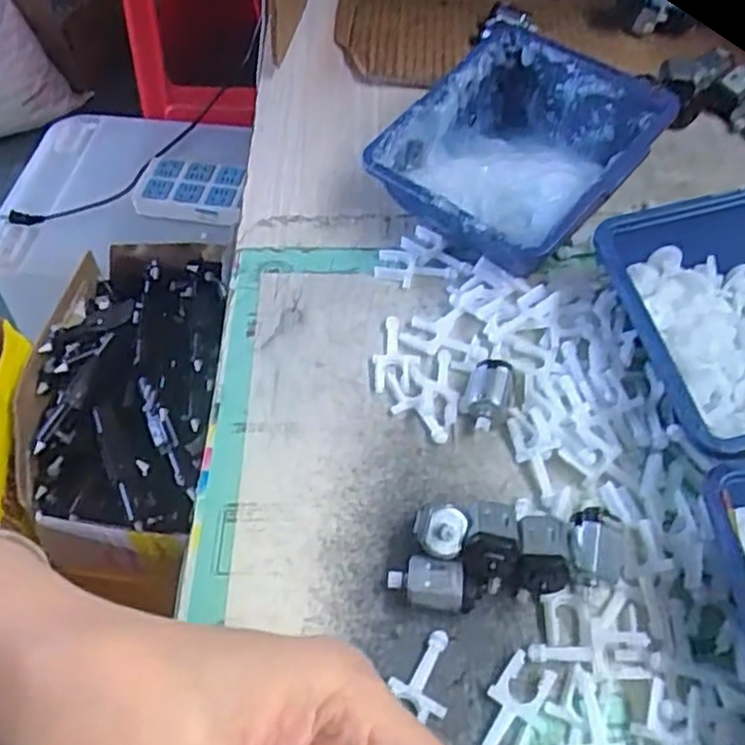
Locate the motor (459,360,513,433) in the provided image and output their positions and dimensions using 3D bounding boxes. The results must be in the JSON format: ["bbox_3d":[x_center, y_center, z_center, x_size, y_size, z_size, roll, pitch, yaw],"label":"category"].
[{"bbox_3d":[0.049,0.009,0.317,0.020,0.015,0.028,19,58,17],"label":"motor"}]

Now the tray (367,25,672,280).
[{"bbox_3d":[0.073,-0.109,0.377,0.110,0.055,0.123,35,63,23],"label":"tray"}]

